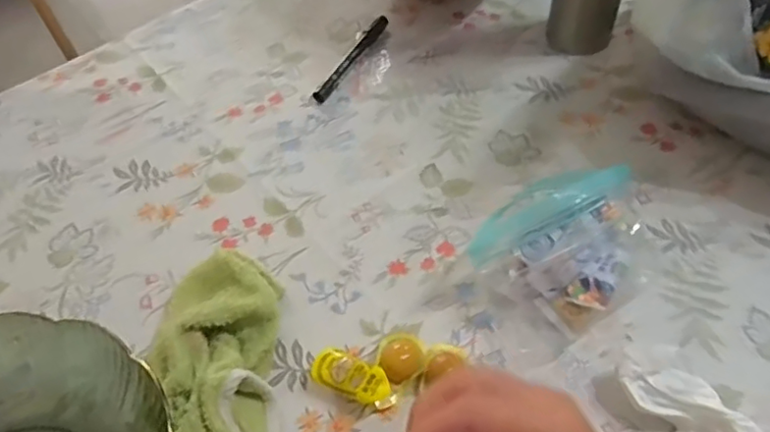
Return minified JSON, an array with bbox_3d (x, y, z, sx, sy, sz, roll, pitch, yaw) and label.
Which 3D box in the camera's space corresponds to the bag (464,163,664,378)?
[{"bbox_3d":[0.134,0.026,0.437,0.151,0.039,0.107,-29,57,-17],"label":"bag"}]

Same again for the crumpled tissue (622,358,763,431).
[{"bbox_3d":[0.193,0.122,0.367,0.043,0.026,0.086,-29,57,-17],"label":"crumpled tissue"}]

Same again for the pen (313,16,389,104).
[{"bbox_3d":[-0.034,-0.165,0.613,0.017,0.014,0.136,21,57,19],"label":"pen"}]

